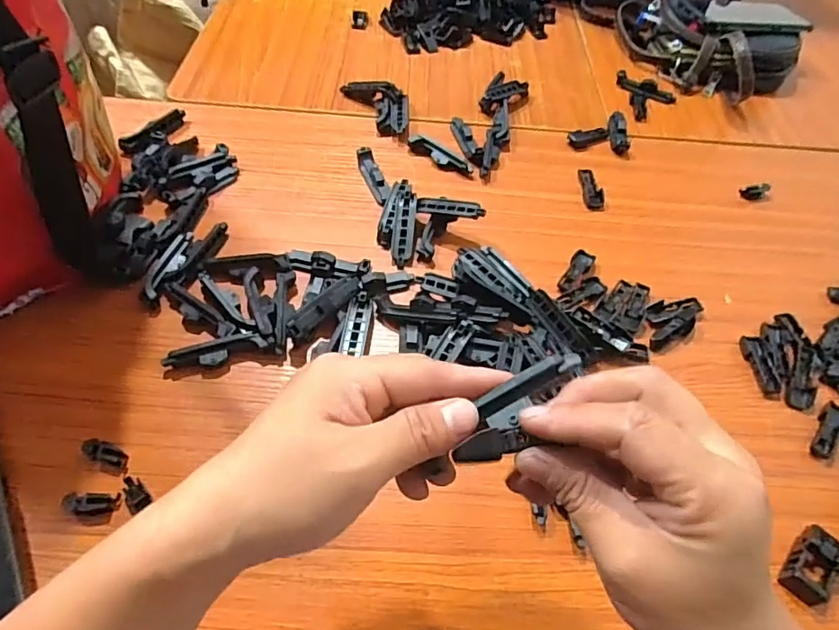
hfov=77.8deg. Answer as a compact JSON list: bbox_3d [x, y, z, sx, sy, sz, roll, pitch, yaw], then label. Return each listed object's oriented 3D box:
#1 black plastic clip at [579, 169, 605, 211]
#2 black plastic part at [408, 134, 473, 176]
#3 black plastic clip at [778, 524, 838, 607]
[{"bbox_3d":[0.173,-0.128,0.521,0.018,0.008,0.053,1,54,-3],"label":"black plastic clip"},{"bbox_3d":[0.021,-0.163,0.531,0.074,0.016,0.013,30,57,17],"label":"black plastic part"},{"bbox_3d":[0.245,0.154,0.323,0.025,0.018,0.046,39,60,22],"label":"black plastic clip"}]

